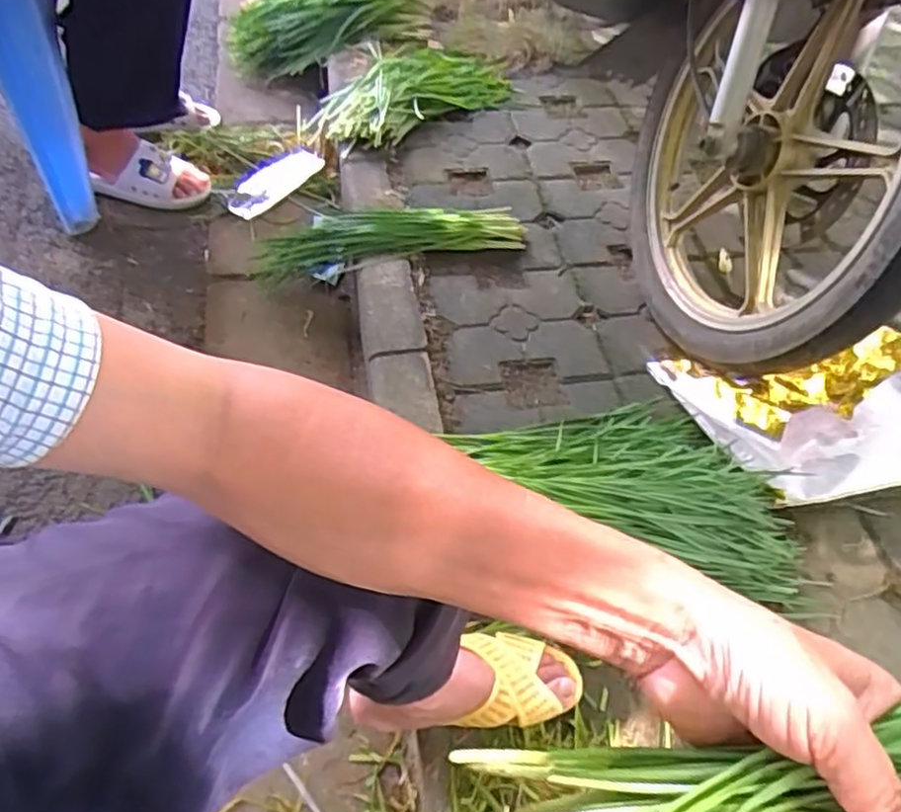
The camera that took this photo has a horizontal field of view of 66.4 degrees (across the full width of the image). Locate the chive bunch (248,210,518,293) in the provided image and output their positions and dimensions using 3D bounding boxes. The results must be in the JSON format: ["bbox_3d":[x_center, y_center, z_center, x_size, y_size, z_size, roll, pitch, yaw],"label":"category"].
[{"bbox_3d":[-0.105,-0.272,1.186,0.442,0.114,0.100,-6,54,-12],"label":"chive bunch"}]

